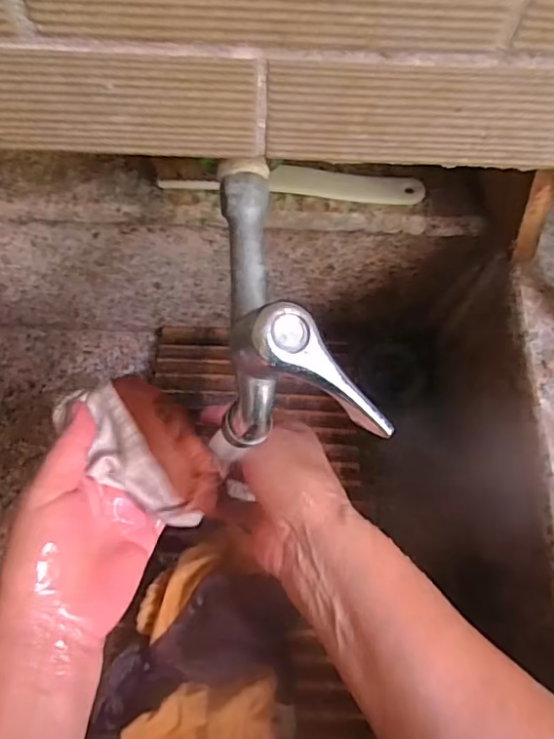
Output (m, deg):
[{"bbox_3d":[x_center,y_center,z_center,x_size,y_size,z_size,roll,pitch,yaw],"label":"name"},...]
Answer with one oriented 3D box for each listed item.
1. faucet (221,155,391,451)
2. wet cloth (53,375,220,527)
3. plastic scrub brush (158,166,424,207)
[{"bbox_3d":[-0.007,-0.024,0.248,0.054,0.069,0.134,-20,71,-10],"label":"faucet"},{"bbox_3d":[-0.077,0.042,0.327,0.103,0.029,0.054,34,71,10],"label":"wet cloth"},{"bbox_3d":[0.011,-0.117,0.356,0.161,0.007,0.019,4,69,-1],"label":"plastic scrub brush"}]

